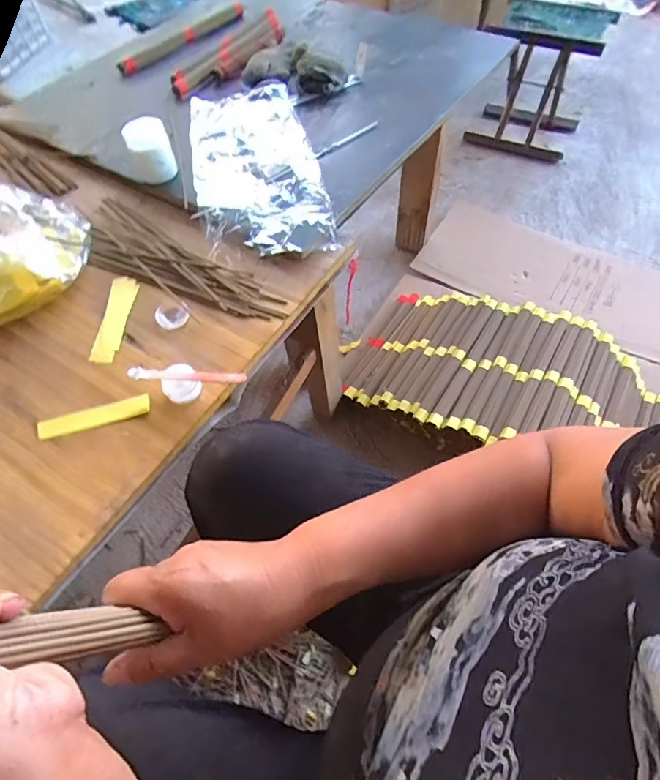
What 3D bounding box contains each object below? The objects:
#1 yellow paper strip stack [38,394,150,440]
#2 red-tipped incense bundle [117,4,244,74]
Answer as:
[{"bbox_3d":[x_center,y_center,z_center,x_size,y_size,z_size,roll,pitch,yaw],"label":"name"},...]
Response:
[{"bbox_3d":[-0.244,0.028,0.472,0.110,0.008,0.024,-15,58,-7],"label":"yellow paper strip stack"},{"bbox_3d":[-0.293,-0.720,0.928,0.026,0.031,0.339,30,64,19],"label":"red-tipped incense bundle"}]

